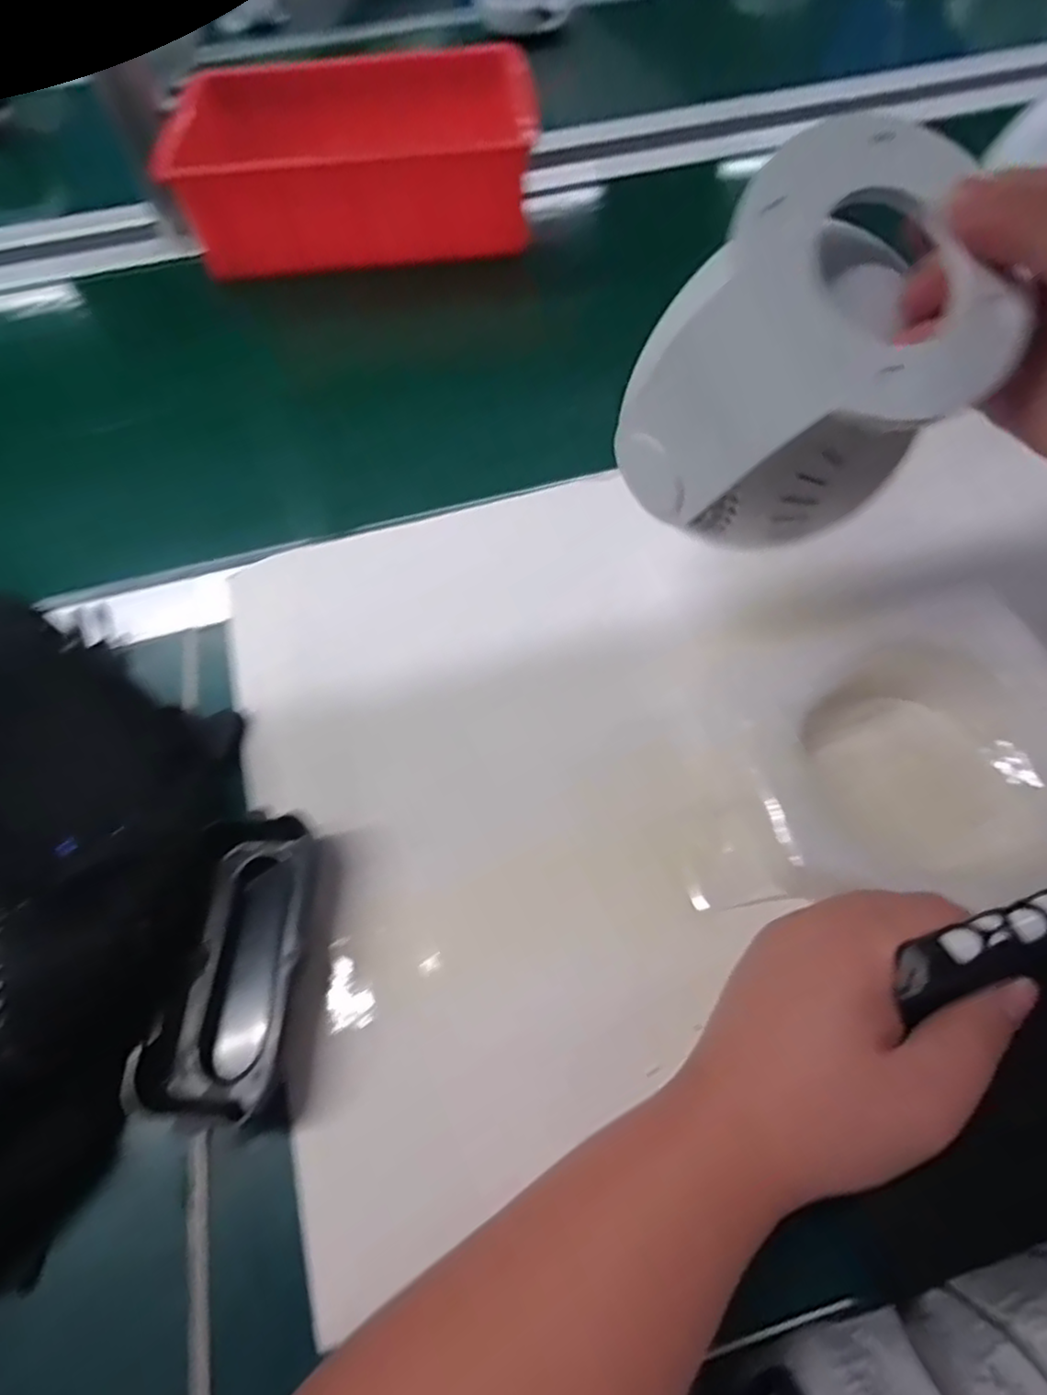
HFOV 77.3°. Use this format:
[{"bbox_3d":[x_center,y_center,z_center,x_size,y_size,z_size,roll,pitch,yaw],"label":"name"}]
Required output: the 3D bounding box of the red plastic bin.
[{"bbox_3d":[-0.142,-0.465,0.569,0.297,0.076,0.188,-10,60,-2],"label":"red plastic bin"}]

